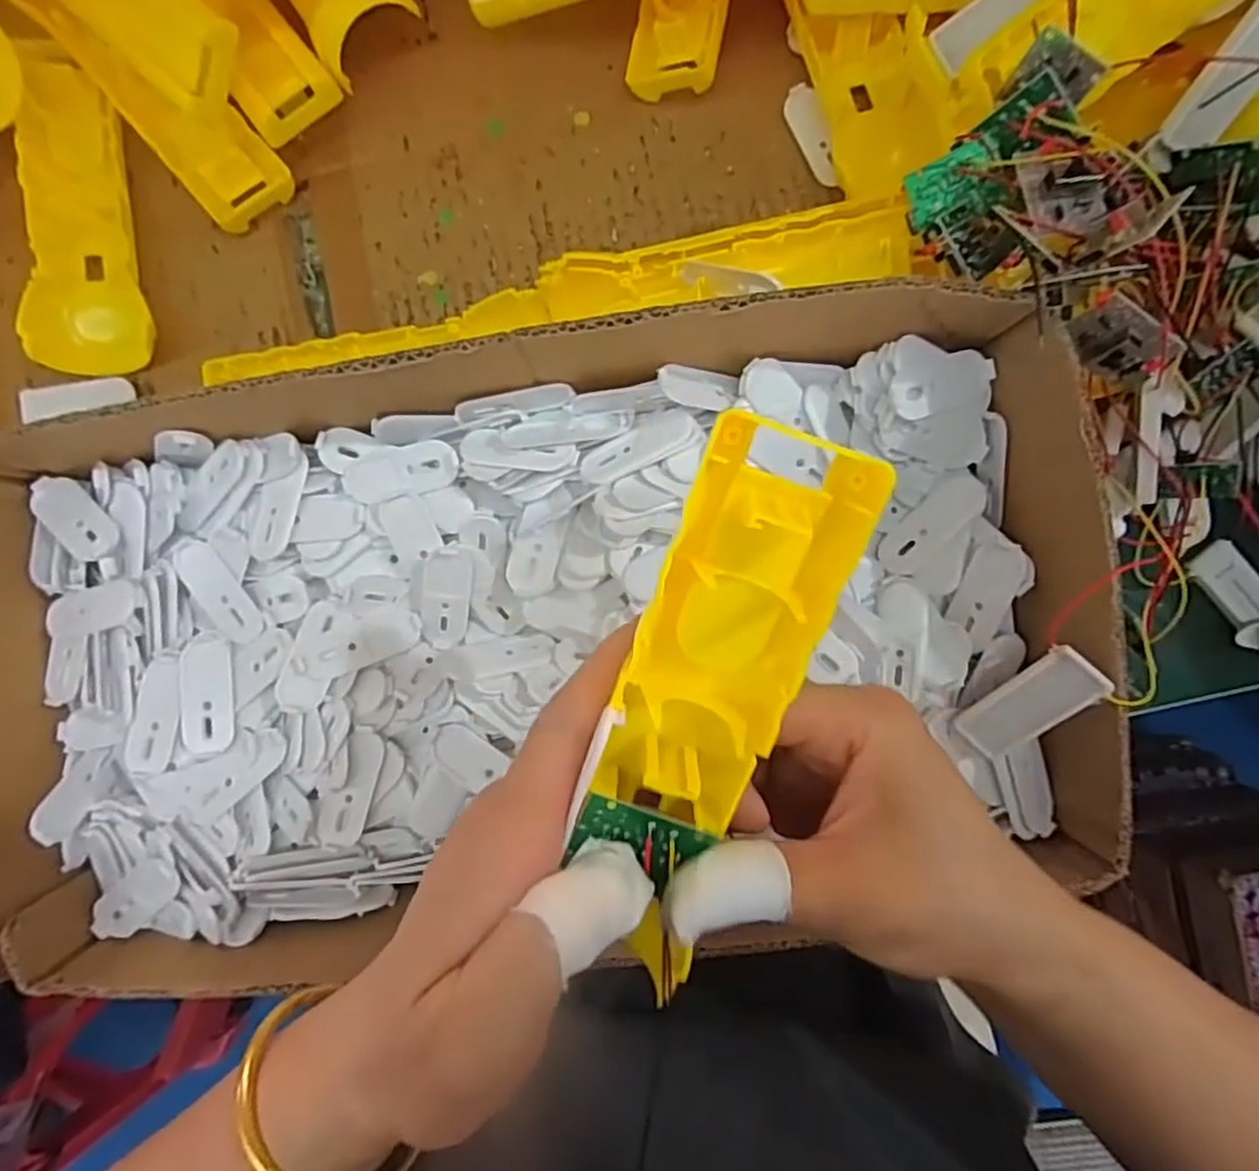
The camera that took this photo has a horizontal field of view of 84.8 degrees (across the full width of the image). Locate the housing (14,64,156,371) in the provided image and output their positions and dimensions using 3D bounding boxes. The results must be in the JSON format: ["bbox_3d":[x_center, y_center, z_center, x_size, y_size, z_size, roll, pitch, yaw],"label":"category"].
[{"bbox_3d":[-0.264,-0.178,0.333,0.046,0.031,0.149,-13,87,2],"label":"housing"}]

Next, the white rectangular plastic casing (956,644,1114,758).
[{"bbox_3d":[0.147,0.044,0.252,0.021,0.005,0.051,39,127,3],"label":"white rectangular plastic casing"}]

